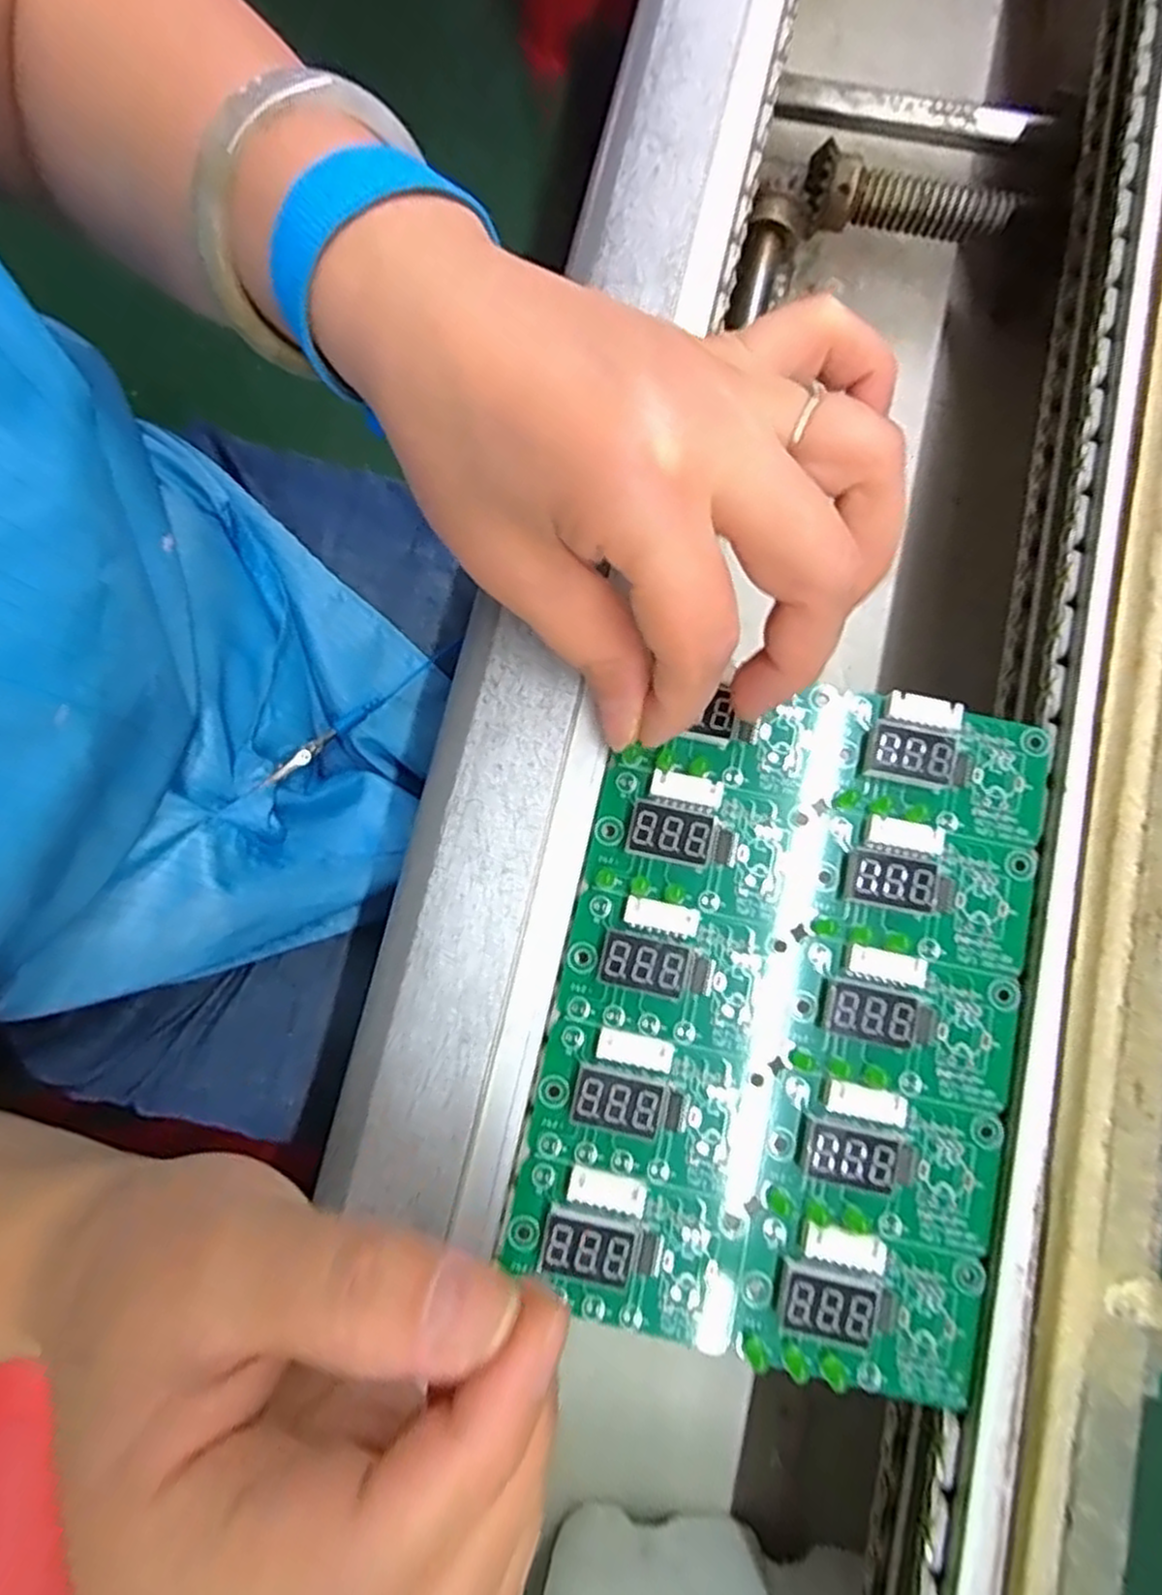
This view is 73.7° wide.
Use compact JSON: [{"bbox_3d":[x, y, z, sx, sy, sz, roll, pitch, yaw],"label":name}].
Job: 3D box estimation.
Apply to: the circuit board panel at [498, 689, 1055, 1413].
[{"bbox_3d":[0.058,0.056,0.212,0.122,0.011,0.178,12,79,2],"label":"circuit board panel"}]

